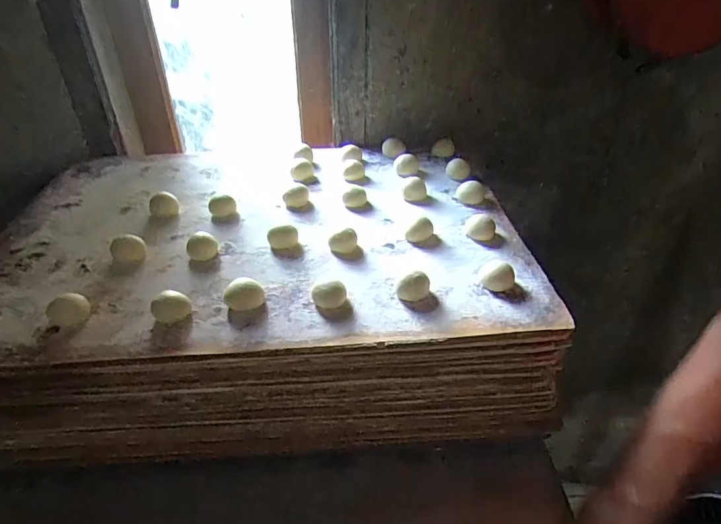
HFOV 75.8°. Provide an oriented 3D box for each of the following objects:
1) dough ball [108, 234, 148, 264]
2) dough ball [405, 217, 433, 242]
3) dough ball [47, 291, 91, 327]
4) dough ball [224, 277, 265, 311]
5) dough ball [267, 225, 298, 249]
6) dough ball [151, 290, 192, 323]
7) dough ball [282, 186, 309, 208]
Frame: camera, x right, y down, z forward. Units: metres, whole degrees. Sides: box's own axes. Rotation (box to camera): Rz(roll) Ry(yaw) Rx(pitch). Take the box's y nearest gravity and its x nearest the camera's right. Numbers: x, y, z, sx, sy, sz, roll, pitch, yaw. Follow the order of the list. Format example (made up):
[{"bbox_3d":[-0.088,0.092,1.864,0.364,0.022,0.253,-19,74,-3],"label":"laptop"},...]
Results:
[{"bbox_3d":[-0.246,-0.012,0.492,0.033,0.026,0.028,-21,43,-26],"label":"dough ball"},{"bbox_3d":[0.066,-0.035,0.516,0.028,0.019,0.024,8,38,9],"label":"dough ball"},{"bbox_3d":[-0.264,0.044,0.421,0.029,0.021,0.029,8,38,9],"label":"dough ball"},{"bbox_3d":[-0.108,0.032,0.434,0.036,0.023,0.031,-10,39,-14],"label":"dough ball"},{"bbox_3d":[-0.086,-0.026,0.511,0.033,0.017,0.024,-4,38,-6],"label":"dough ball"},{"bbox_3d":[-0.173,0.043,0.425,0.032,0.025,0.029,-21,43,-26],"label":"dough ball"},{"bbox_3d":[-0.082,-0.084,0.587,0.032,0.020,0.027,-4,38,-6],"label":"dough ball"}]

